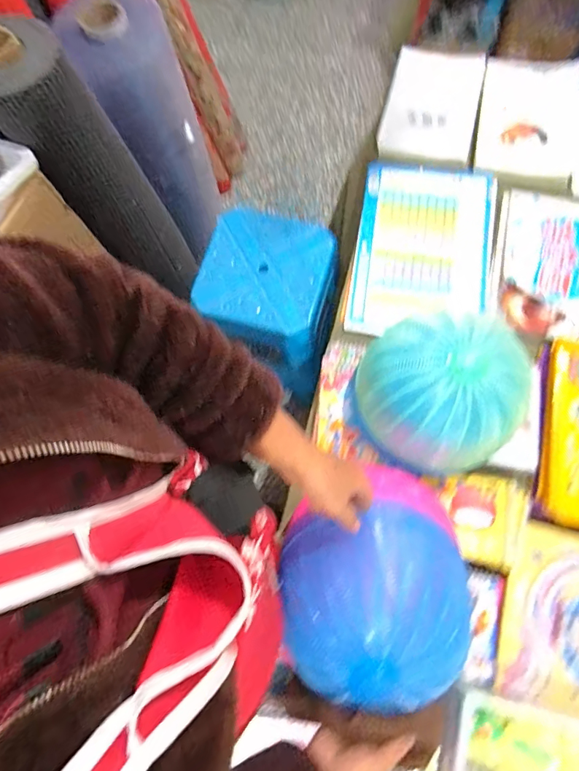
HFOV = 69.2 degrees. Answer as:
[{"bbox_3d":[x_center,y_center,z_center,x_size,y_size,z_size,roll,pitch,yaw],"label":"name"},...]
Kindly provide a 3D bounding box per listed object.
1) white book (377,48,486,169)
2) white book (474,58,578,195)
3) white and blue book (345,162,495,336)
[{"bbox_3d":[0.303,-0.597,0.899,0.185,0.040,0.272,12,76,5],"label":"white book"},{"bbox_3d":[0.489,-0.554,0.863,0.185,0.023,0.298,11,74,6],"label":"white book"},{"bbox_3d":[0.264,-0.274,0.831,0.254,0.027,0.379,10,76,5],"label":"white and blue book"}]

